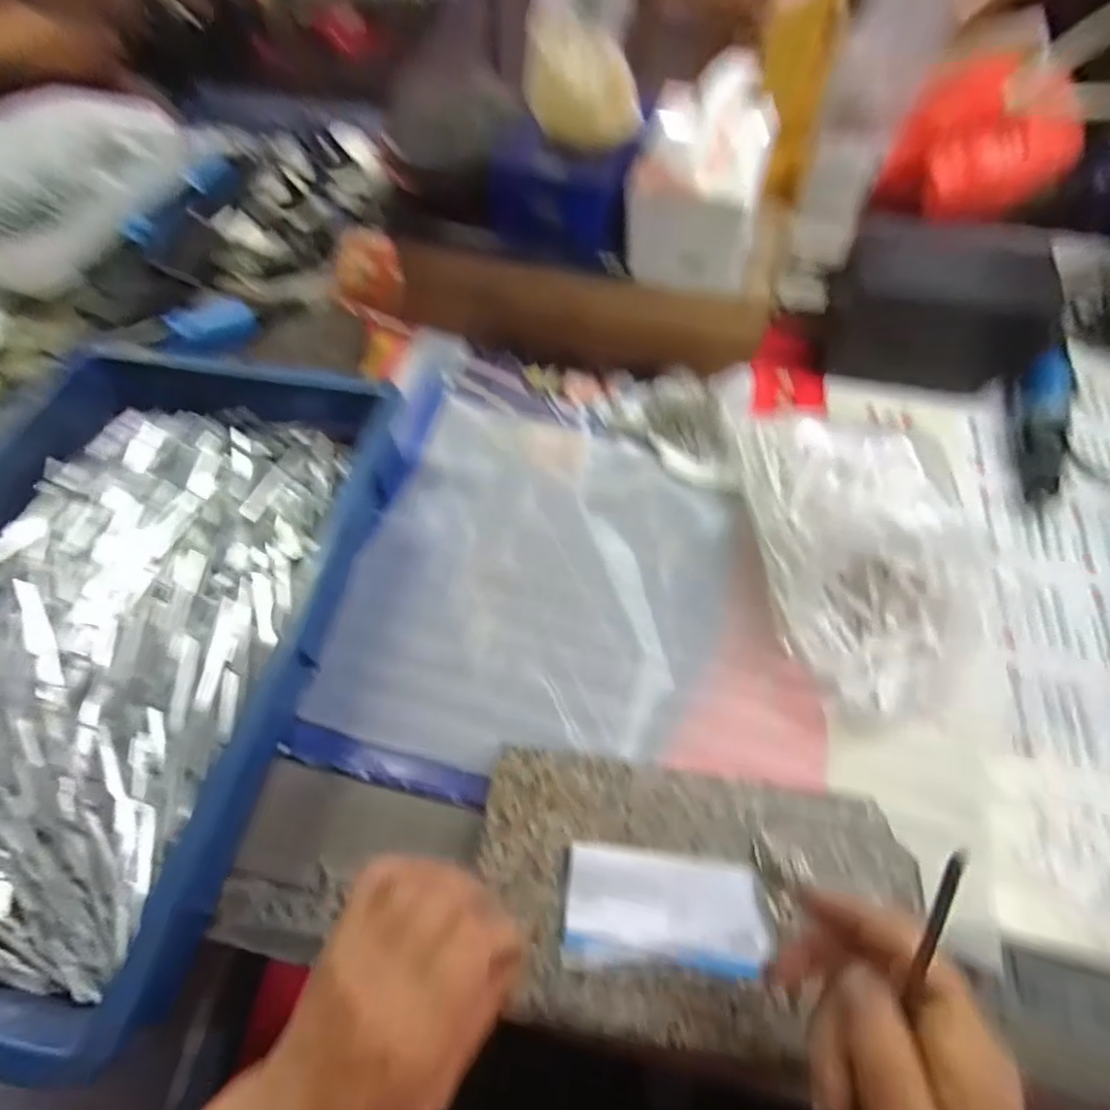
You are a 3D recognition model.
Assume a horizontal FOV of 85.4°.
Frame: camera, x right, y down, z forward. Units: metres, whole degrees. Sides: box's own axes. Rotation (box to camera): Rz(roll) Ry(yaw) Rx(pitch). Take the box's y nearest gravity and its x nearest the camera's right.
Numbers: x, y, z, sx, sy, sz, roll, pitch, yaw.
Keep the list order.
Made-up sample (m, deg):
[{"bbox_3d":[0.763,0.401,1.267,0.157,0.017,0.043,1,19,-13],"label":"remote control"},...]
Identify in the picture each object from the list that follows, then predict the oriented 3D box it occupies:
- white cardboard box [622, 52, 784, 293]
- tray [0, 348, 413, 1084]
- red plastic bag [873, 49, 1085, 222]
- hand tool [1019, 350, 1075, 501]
[{"bbox_3d":[0.112,-0.284,0.460,0.097,0.112,0.097,13,60,8],"label":"white cardboard box"},{"bbox_3d":[-0.293,0.046,0.402,0.274,0.077,0.409,8,59,5],"label":"tray"},{"bbox_3d":[0.467,-0.447,0.649,0.174,0.146,0.070,-10,59,-5],"label":"red plastic bag"},{"bbox_3d":[0.418,-0.118,0.519,0.034,0.038,0.163,20,61,12],"label":"hand tool"}]

